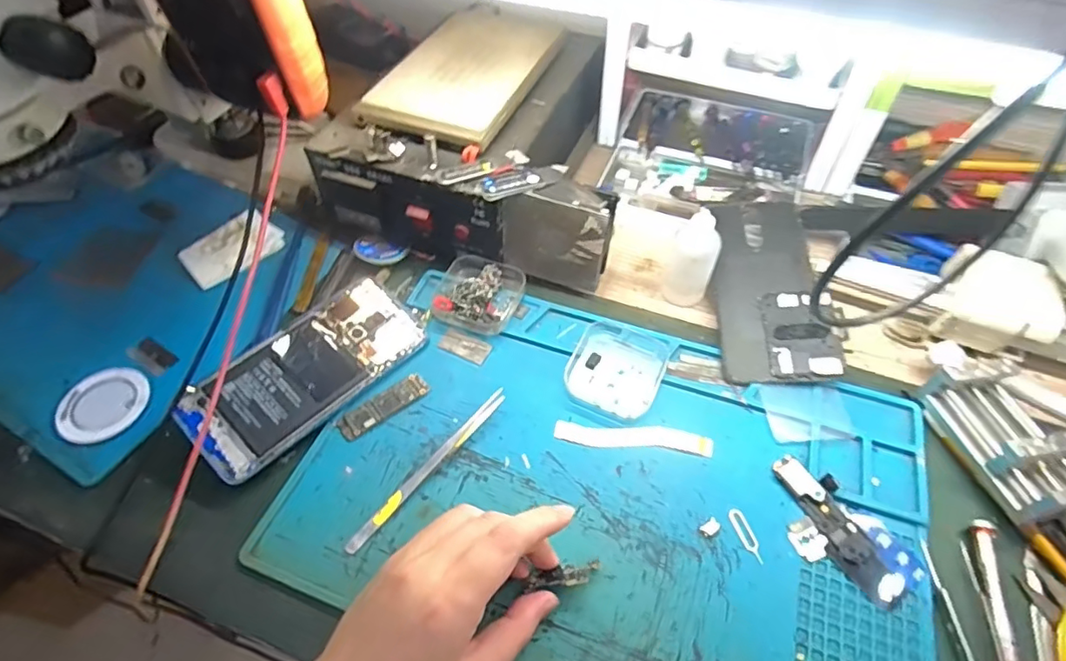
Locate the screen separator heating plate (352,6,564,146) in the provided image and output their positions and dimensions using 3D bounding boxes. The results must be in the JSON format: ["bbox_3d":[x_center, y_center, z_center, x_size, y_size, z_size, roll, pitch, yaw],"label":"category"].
[{"bbox_3d":[-0.048,-0.220,0.470,0.106,0.020,0.195,20,57,15],"label":"screen separator heating plate"}]

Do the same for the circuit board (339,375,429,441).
[{"bbox_3d":[-0.104,0.052,0.386,0.064,0.004,0.018,-34,60,-22],"label":"circuit board"}]

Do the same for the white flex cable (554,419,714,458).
[{"bbox_3d":[0.067,0.071,0.371,0.102,0.004,0.019,4,54,4],"label":"white flex cable"}]

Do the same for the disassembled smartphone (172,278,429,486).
[{"bbox_3d":[-0.156,0.028,0.390,0.072,0.007,0.161,42,62,11],"label":"disassembled smartphone"}]

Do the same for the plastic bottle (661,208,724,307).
[{"bbox_3d":[0.122,-0.053,0.422,0.033,0.073,0.025,19,56,14],"label":"plastic bottle"}]

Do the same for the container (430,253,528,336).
[{"bbox_3d":[-0.042,-0.030,0.437,0.063,0.022,0.065,19,56,14],"label":"container"}]

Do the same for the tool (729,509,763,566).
[{"bbox_3d":[0.127,0.122,0.330,0.009,0.004,0.033,-14,55,-9],"label":"tool"}]

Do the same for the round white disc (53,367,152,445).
[{"bbox_3d":[-0.298,0.051,0.385,0.056,0.008,0.049,-31,59,-20],"label":"round white disc"}]

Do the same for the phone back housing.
[{"bbox_3d":[0.180,-0.033,0.425,0.077,0.009,0.151,-4,65,12],"label":"phone back housing"}]

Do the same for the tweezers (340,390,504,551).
[{"bbox_3d":[-0.066,0.085,0.354,0.008,0.013,0.133,34,61,23],"label":"tweezers"}]

